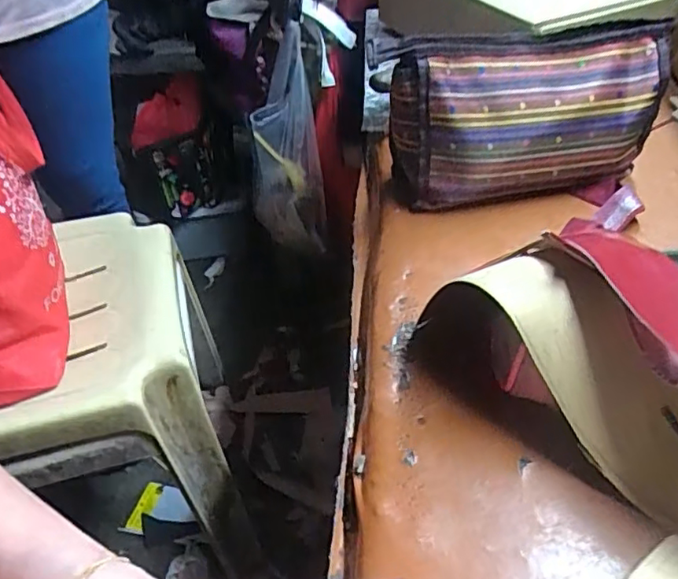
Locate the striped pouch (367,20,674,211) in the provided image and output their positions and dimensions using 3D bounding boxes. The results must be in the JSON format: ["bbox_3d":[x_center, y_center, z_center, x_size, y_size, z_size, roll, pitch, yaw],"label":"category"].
[{"bbox_3d":[0.144,-0.136,0.467,0.227,0.126,0.062,-6,43,-2],"label":"striped pouch"}]

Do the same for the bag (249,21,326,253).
[{"bbox_3d":[-0.098,-0.217,1.022,0.125,0.368,0.092,-10,43,-6],"label":"bag"}]

